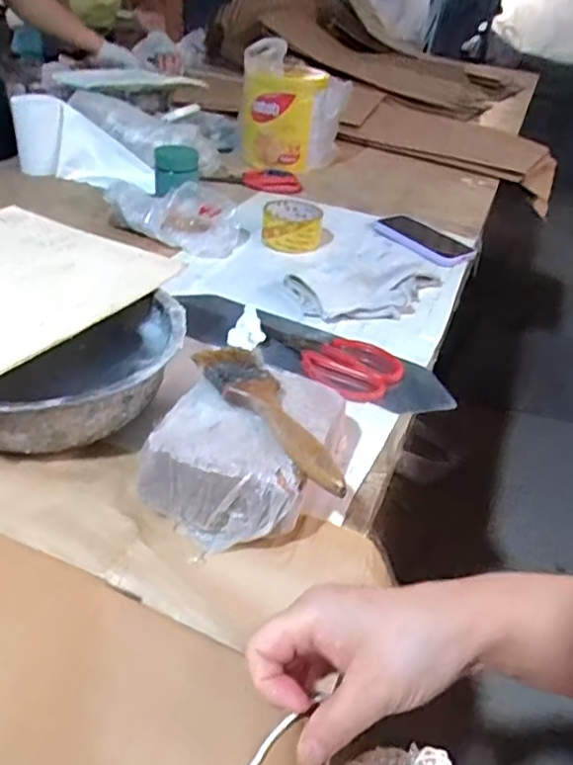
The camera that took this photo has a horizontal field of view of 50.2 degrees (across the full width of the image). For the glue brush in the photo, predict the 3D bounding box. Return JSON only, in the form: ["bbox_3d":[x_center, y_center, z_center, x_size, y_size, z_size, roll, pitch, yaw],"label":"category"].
[{"bbox_3d":[-0.005,0.019,0.437,0.042,0.015,0.165,-21,44,-32],"label":"glue brush"}]

